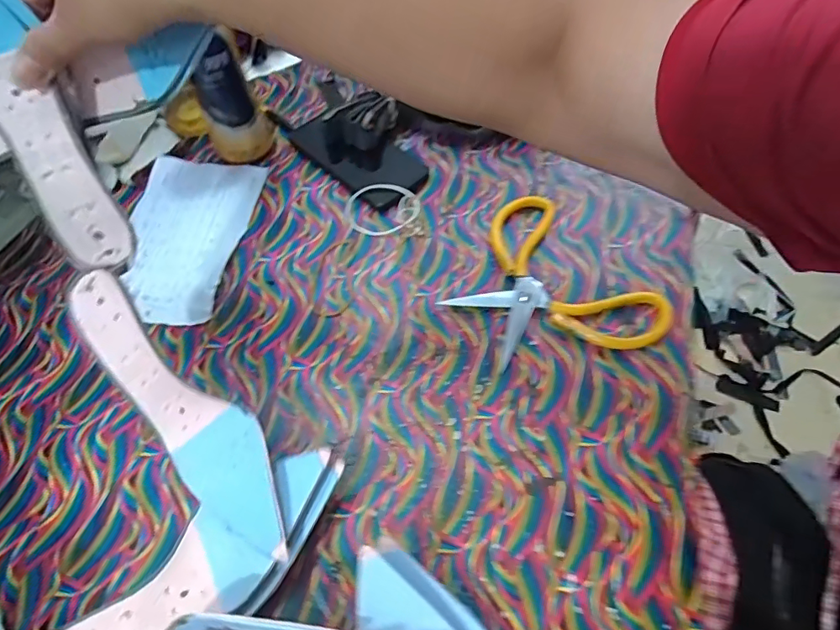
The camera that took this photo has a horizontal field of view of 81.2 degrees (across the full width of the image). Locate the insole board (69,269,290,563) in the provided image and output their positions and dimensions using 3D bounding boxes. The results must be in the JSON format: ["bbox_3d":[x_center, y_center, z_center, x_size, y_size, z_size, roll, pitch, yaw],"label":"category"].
[{"bbox_3d":[-0.164,0.066,0.343,0.057,0.036,0.230,-41,83,-20],"label":"insole board"}]

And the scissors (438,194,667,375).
[{"bbox_3d":[0.110,-0.025,0.439,0.149,0.015,0.184,-31,61,-15],"label":"scissors"}]

